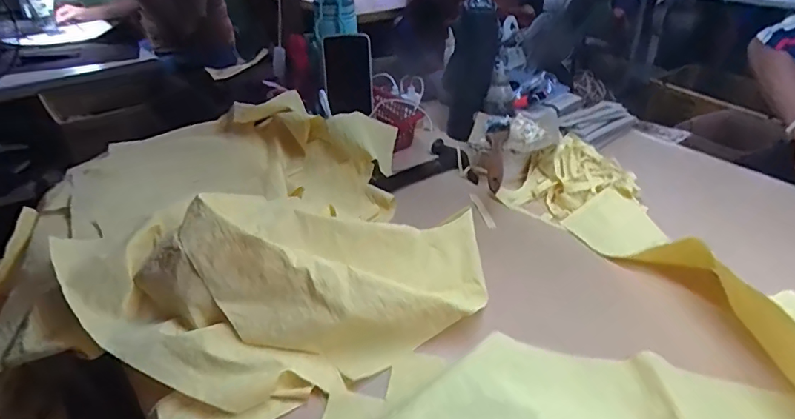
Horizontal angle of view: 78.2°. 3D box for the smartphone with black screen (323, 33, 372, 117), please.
[{"bbox_3d":[-0.082,-0.221,0.814,0.075,0.140,0.015,-5,37,-6],"label":"smartphone with black screen"}]

